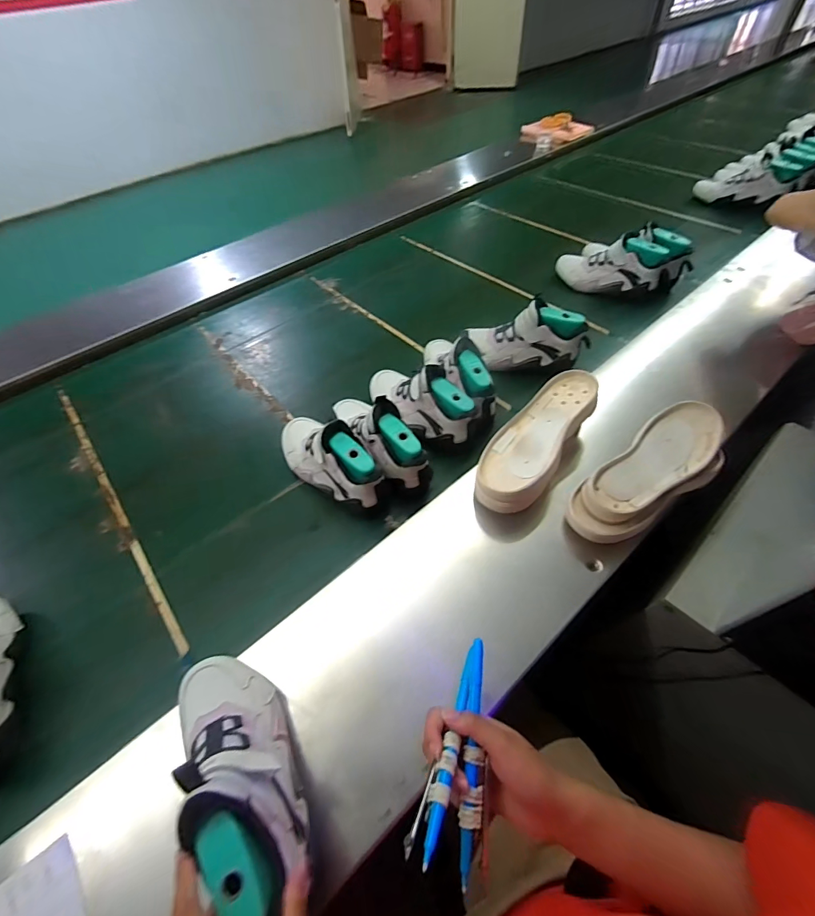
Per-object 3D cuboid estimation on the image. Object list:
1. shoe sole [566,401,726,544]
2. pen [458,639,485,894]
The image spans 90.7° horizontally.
[{"bbox_3d":[0.325,0.018,0.546,0.248,0.056,0.102,-27,55,-16],"label":"shoe sole"},{"bbox_3d":[0.055,0.242,0.335,0.017,0.014,0.165,5,61,7],"label":"pen"}]

